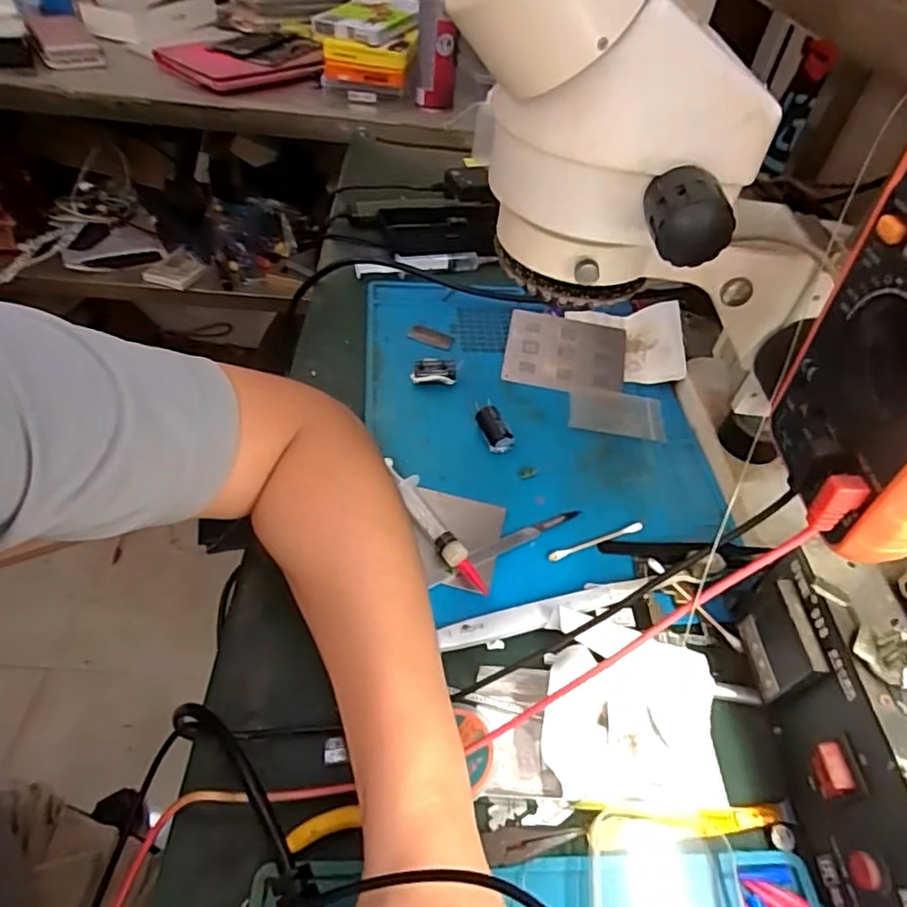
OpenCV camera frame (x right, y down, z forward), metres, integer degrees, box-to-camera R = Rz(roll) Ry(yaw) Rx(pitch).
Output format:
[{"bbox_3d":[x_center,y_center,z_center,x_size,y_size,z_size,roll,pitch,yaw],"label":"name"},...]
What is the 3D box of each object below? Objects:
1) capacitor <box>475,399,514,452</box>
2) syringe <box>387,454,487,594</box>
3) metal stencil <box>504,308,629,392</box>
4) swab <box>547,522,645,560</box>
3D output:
[{"bbox_3d":[0.028,-0.020,0.446,0.017,0.019,0.039,-17,52,-20],"label":"capacitor"},{"bbox_3d":[-0.014,0.045,0.379,0.017,0.019,0.101,-21,53,-23],"label":"syringe"},{"bbox_3d":[0.095,-0.085,0.521,0.099,0.004,0.083,10,56,3],"label":"metal stencil"},{"bbox_3d":[0.093,0.056,0.395,0.072,0.004,0.006,-15,51,-19],"label":"swab"}]

